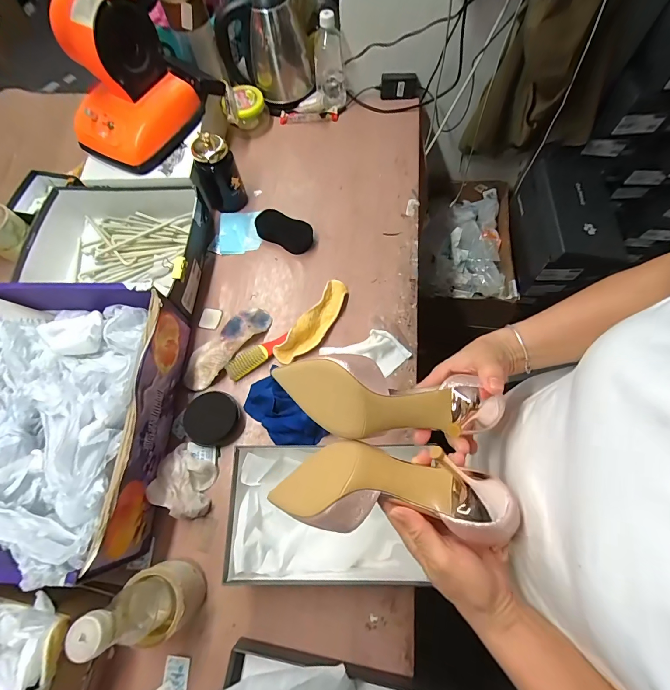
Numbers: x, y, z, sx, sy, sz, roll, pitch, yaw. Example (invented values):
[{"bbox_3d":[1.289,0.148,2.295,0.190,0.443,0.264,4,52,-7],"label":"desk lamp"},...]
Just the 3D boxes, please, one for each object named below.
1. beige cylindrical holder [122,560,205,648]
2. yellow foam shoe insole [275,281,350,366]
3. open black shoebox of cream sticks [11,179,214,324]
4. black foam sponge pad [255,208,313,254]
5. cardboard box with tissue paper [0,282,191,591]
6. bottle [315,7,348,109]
[{"bbox_3d":[-0.226,0.347,0.485,0.079,0.076,0.086,-23,71,-7],"label":"beige cylindrical holder"},{"bbox_3d":[-0.038,-0.048,0.649,0.057,0.031,0.192,33,74,13],"label":"yellow foam shoe insole"},{"bbox_3d":[-0.433,-0.197,0.695,0.356,0.106,0.269,9,70,5],"label":"open black shoebox of cream sticks"},{"bbox_3d":[-0.107,-0.244,0.733,0.120,0.033,0.056,24,72,10],"label":"black foam sponge pad"},{"bbox_3d":[-0.435,0.110,0.531,0.313,0.152,0.391,0,70,1],"label":"cardboard box with tissue paper"},{"bbox_3d":[-0.009,-0.640,0.791,0.072,0.179,0.073,-7,70,-1],"label":"bottle"}]

